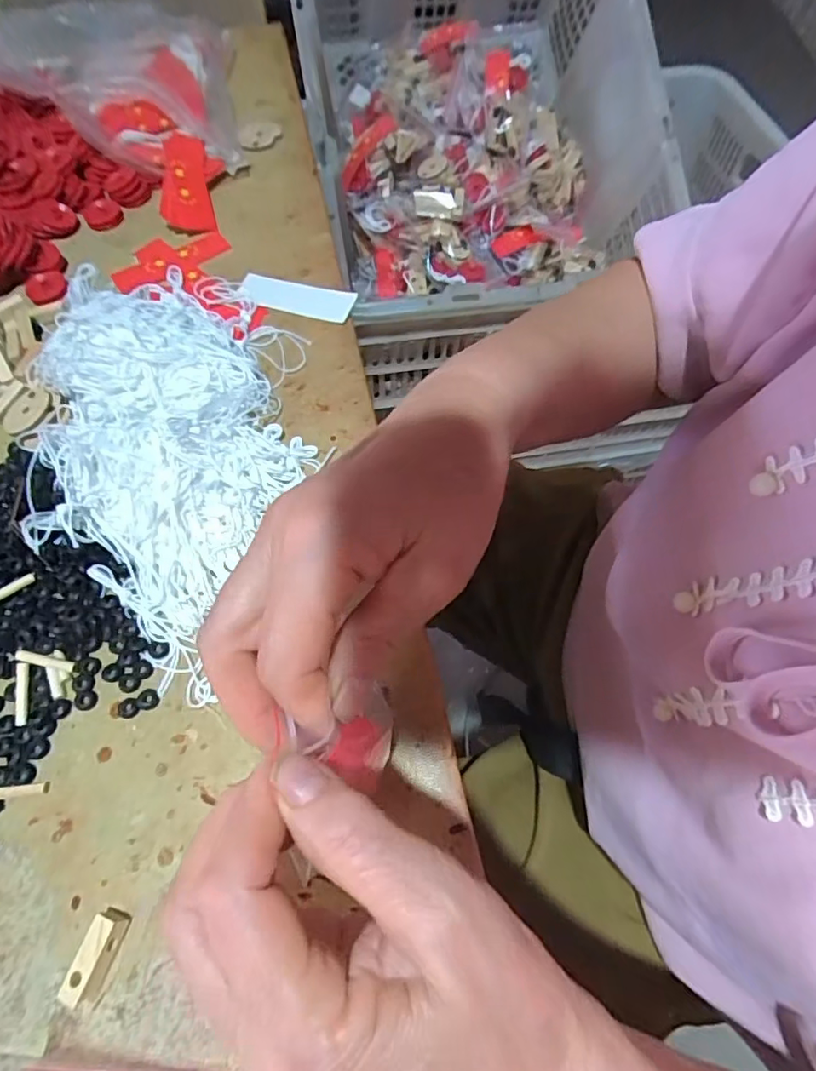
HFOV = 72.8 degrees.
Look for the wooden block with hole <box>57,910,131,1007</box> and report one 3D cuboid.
[{"bbox_3d":[-0.128,0.174,0.229,0.014,0.013,0.029,17,65,8],"label":"wooden block with hole"}]

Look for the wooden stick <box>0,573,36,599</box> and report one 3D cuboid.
[{"bbox_3d":[-0.216,0.030,0.296,0.006,0.004,0.030,42,57,18],"label":"wooden stick"}]

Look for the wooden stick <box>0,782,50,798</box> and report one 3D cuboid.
[{"bbox_3d":[-0.186,0.120,0.259,0.033,0.004,0.005,-1,63,-15],"label":"wooden stick"}]

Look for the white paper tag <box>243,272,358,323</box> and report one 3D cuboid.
[{"bbox_3d":[-0.080,-0.168,0.395,0.080,0.008,0.029,12,65,6],"label":"white paper tag"}]

